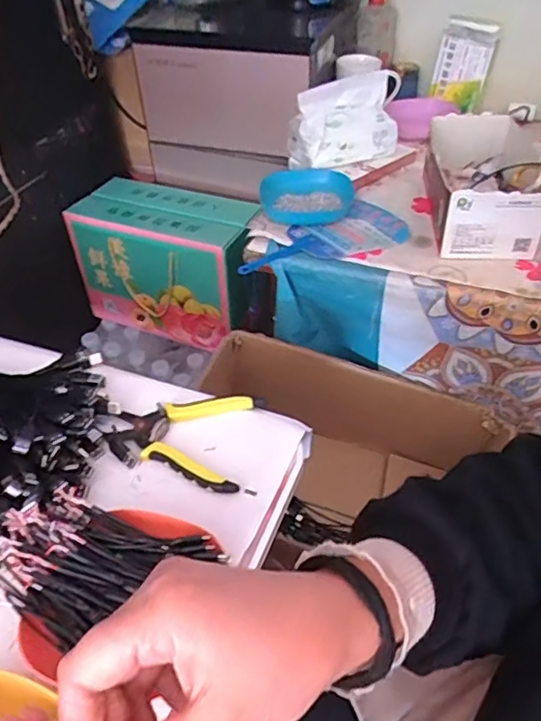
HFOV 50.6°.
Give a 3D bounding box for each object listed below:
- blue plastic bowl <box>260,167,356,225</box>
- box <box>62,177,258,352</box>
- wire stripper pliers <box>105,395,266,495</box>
[{"bbox_3d":[0.055,-0.249,0.859,0.134,0.031,0.132,-1,43,1],"label":"blue plastic bowl"},{"bbox_3d":[-0.185,-0.186,1.096,0.327,0.231,0.160,17,47,19],"label":"box"},{"bbox_3d":[-0.084,0.069,0.573,0.141,0.014,0.112,12,45,14],"label":"wire stripper pliers"}]

